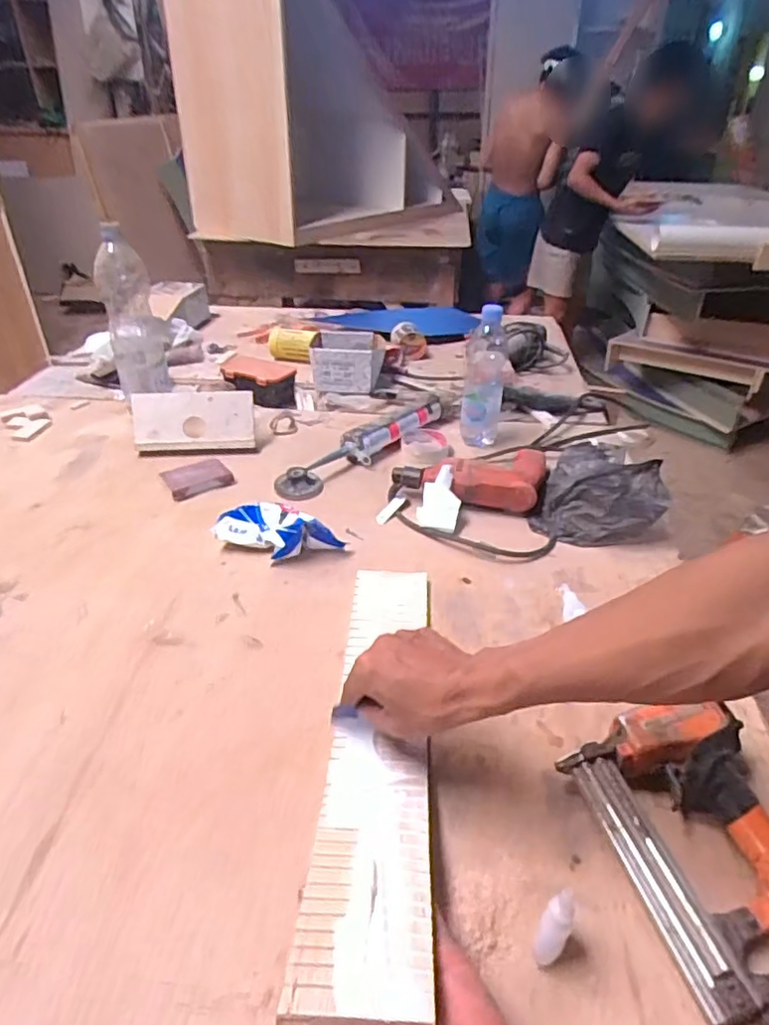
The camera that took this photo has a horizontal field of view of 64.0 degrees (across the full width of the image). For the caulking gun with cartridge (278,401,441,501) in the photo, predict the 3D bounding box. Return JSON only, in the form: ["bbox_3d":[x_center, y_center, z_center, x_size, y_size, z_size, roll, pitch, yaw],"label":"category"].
[{"bbox_3d":[-0.023,-0.115,1.030,0.365,0.055,0.052,-27,43,-37],"label":"caulking gun with cartridge"}]

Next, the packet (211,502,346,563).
[{"bbox_3d":[-0.141,0.023,0.842,0.166,0.046,0.095,14,35,17],"label":"packet"}]

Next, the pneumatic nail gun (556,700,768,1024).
[{"bbox_3d":[0.267,0.262,0.499,0.156,0.059,0.222,-9,35,-18],"label":"pneumatic nail gun"}]

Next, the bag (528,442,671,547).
[{"bbox_3d":[0.318,-0.024,0.902,0.166,0.087,0.167,16,36,23],"label":"bag"}]

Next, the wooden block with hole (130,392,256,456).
[{"bbox_3d":[-0.322,-0.150,1.036,0.201,0.107,0.032,-3,2,-4],"label":"wooden block with hole"}]

